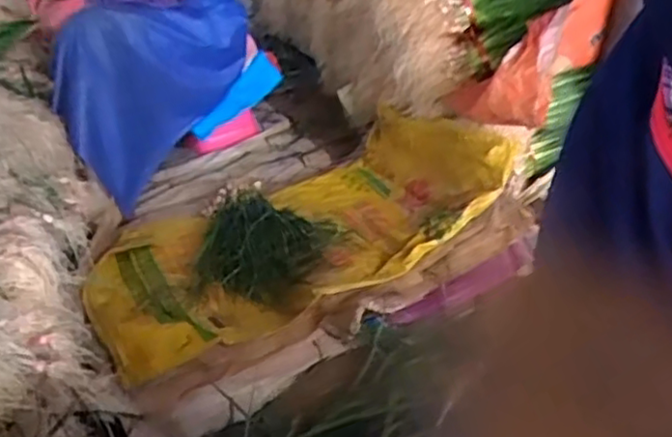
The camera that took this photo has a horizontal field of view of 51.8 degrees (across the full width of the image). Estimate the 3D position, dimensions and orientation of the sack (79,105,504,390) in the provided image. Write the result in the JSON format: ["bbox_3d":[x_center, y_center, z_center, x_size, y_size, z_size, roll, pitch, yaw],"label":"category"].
[{"bbox_3d":[-0.096,-0.011,1.409,0.864,0.165,0.533,-24,34,-28],"label":"sack"}]

